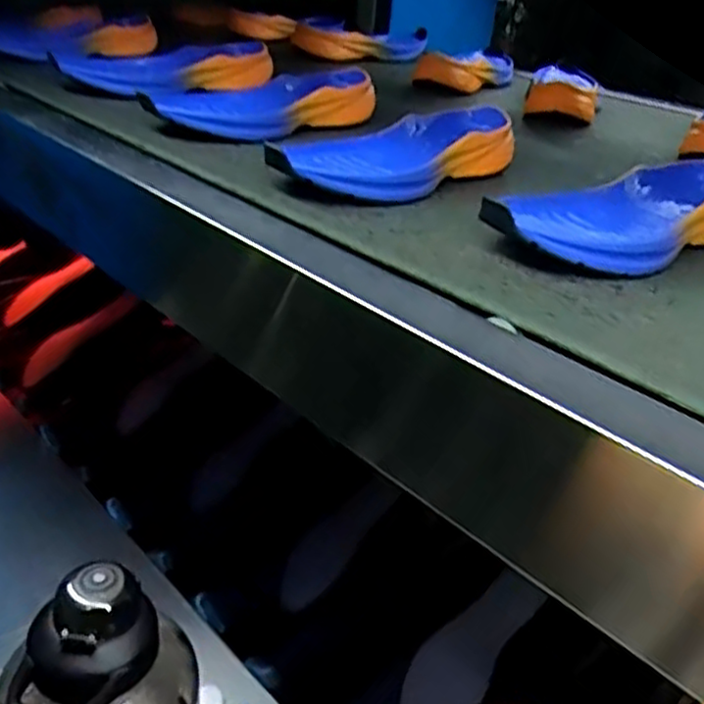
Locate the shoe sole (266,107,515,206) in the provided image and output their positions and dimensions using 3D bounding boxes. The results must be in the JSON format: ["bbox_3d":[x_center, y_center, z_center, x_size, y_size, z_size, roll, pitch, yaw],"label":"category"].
[{"bbox_3d":[0.040,-0.162,0.605,0.107,0.042,0.260,28,38,31],"label":"shoe sole"}]

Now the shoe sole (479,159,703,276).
[{"bbox_3d":[0.191,-0.095,0.502,0.245,0.044,0.095,-18,37,-36],"label":"shoe sole"}]

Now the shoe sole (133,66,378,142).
[{"bbox_3d":[-0.089,-0.244,0.721,0.114,0.046,0.233,25,37,27],"label":"shoe sole"}]

